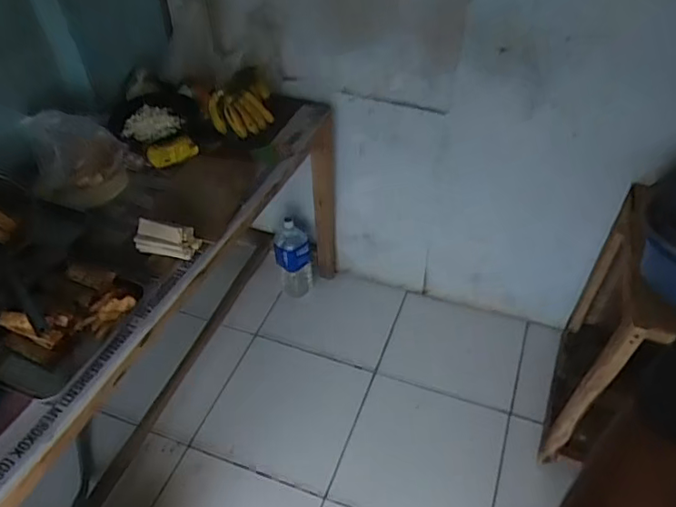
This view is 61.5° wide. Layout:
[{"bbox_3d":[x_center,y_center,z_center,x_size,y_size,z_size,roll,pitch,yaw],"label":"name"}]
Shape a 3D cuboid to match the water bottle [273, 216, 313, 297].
[{"bbox_3d":[-0.144,0.013,1.848,0.112,0.270,0.102,-13,46,-11],"label":"water bottle"}]

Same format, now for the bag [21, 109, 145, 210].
[{"bbox_3d":[-0.589,-0.231,1.318,0.212,0.202,0.137,-11,46,-10],"label":"bag"}]

